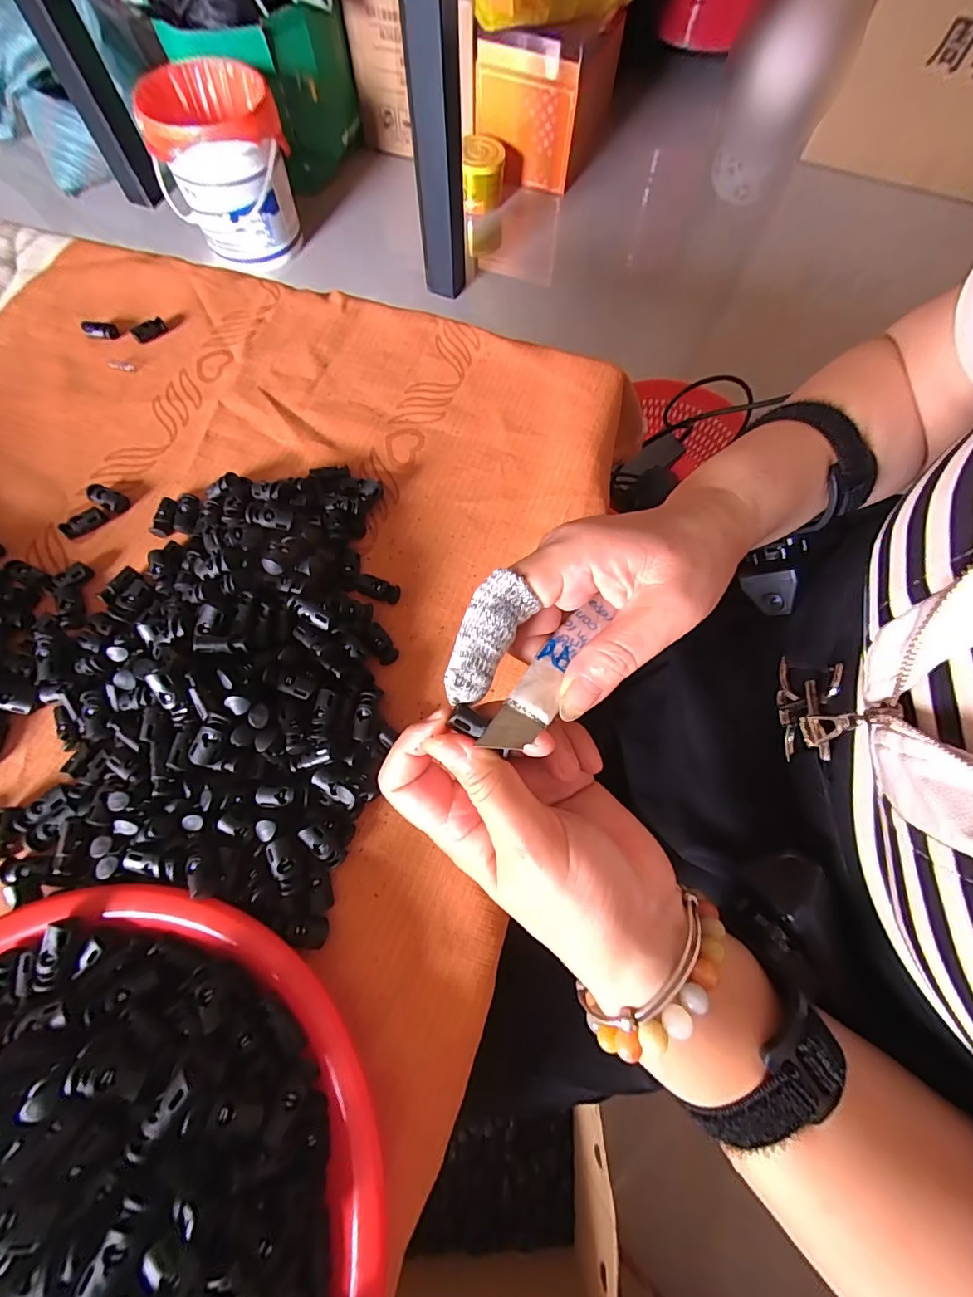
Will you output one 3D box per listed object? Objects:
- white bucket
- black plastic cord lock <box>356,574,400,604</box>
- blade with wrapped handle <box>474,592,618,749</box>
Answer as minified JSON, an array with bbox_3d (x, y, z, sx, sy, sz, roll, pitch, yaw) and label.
[{"bbox_3d":[-0.585,-1.064,1.060,0.257,0.290,0.257,0,72,-1],"label":"white bucket"},{"bbox_3d":[-0.071,-0.039,0.305,0.028,0.008,0.014,21,72,5],"label":"black plastic cord lock"},{"bbox_3d":[0.028,0.009,0.192,0.018,0.004,0.083,32,61,12],"label":"blade with wrapped handle"}]

